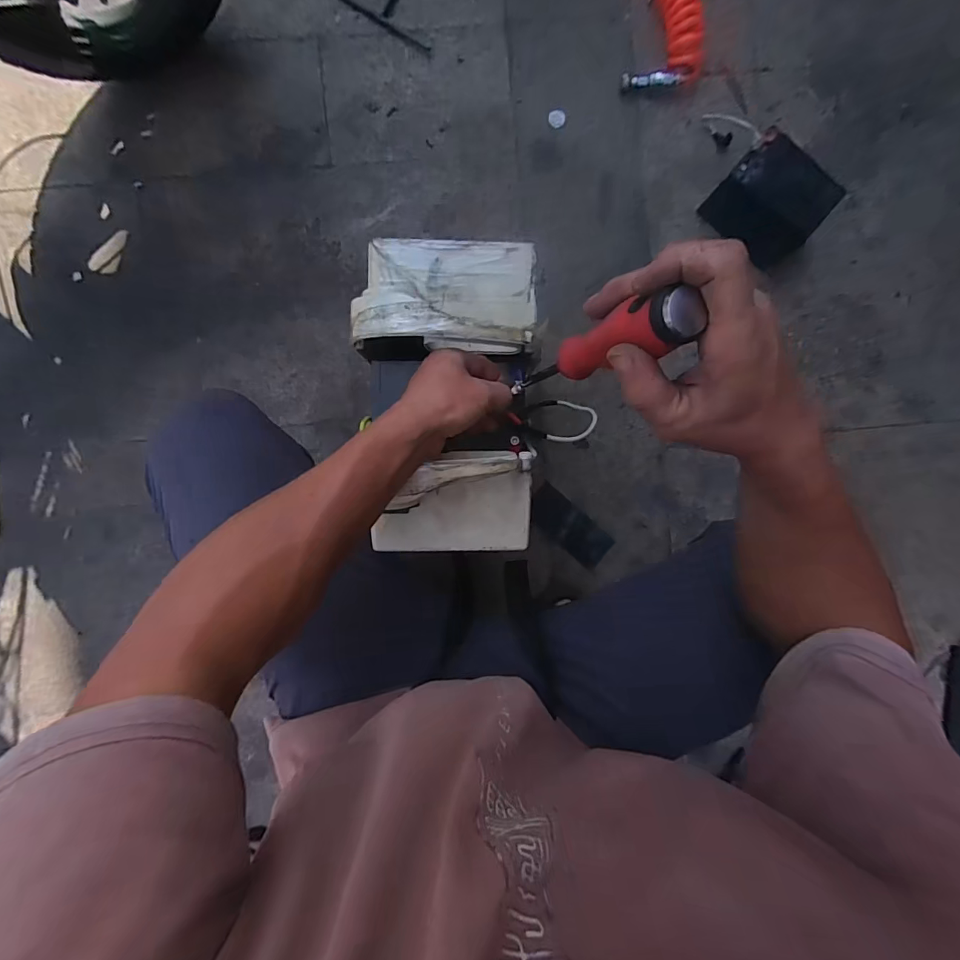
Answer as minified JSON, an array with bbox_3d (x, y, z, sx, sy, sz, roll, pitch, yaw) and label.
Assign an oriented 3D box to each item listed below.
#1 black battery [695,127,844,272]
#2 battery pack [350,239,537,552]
[{"bbox_3d":[0.439,-0.421,0.704,0.094,0.105,0.155,-42,94,0],"label":"black battery"},{"bbox_3d":[-0.027,-0.071,0.407,0.155,0.075,0.289,-1,97,-1],"label":"battery pack"}]

